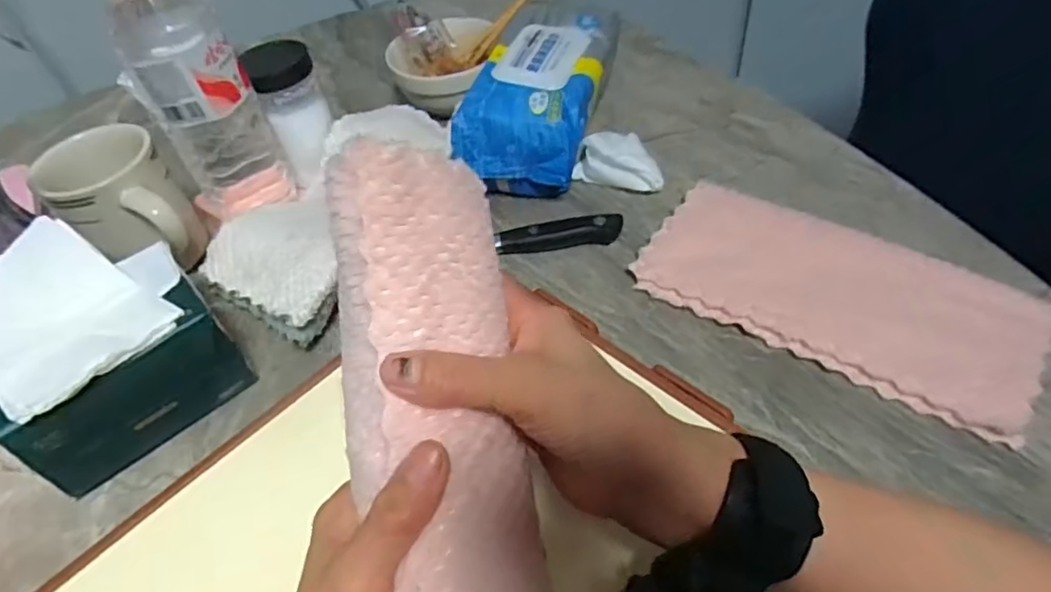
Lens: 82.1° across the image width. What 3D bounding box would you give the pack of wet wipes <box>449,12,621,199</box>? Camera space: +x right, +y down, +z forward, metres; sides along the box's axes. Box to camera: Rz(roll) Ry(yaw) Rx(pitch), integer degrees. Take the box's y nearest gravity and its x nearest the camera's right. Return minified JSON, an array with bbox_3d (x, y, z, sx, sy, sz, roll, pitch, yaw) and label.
[{"bbox_3d":[0.019,-0.170,0.526,0.094,0.083,0.203,13,52,18],"label":"pack of wet wipes"}]

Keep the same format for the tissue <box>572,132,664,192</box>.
[{"bbox_3d":[0.085,-0.114,0.511,0.075,0.031,0.057,22,55,24],"label":"tissue"}]

